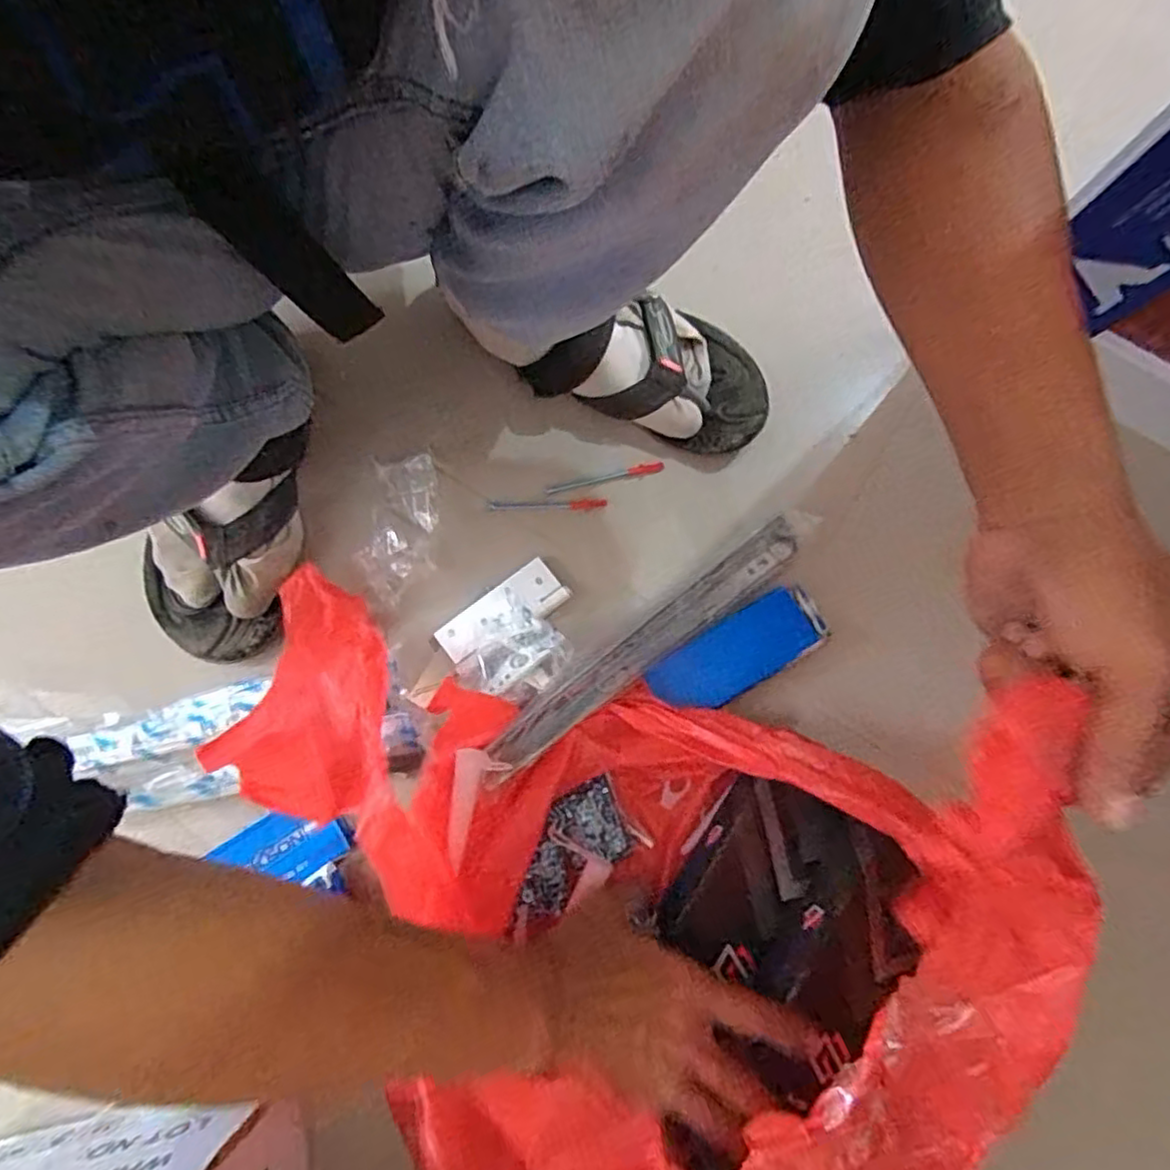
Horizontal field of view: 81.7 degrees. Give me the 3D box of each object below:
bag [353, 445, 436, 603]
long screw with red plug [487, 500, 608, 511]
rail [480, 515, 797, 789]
[{"bbox_3d":[-0.148,-0.047,0.531,0.057,0.019,0.116,-2,77,-2],"label":"bag"},{"bbox_3d":[-0.031,-0.064,0.551,0.095,0.007,0.010,0,76,-2],"label":"long screw with red plug"},{"bbox_3d":[0.046,0.042,0.494,0.288,0.020,0.030,-35,75,-16],"label":"rail"}]

